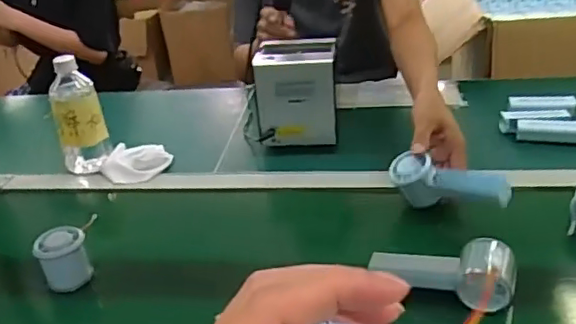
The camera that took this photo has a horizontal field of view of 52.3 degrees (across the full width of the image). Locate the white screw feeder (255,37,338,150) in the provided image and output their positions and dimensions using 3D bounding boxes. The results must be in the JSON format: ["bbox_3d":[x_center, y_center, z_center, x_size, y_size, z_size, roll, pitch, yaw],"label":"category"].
[{"bbox_3d":[0.018,-0.115,0.962,0.123,0.135,0.124,-1,29,7],"label":"white screw feeder"}]

